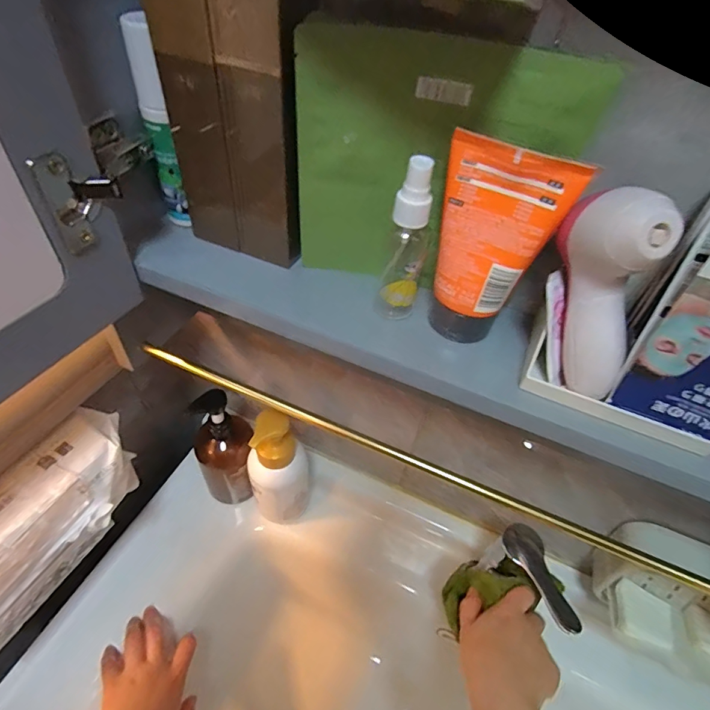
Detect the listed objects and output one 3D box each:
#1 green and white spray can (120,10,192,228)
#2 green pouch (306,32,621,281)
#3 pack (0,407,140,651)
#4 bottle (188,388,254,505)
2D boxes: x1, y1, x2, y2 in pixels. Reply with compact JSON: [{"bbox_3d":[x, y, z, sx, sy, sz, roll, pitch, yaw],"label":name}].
[{"bbox_3d":[-0.150,-0.169,0.334,0.020,0.145,0.020,-8,50,-14],"label":"green and white spray can"},{"bbox_3d":[0.048,-0.112,0.281,0.161,0.150,0.029,10,48,3],"label":"green pouch"},{"bbox_3d":[-0.313,0.176,0.427,0.075,0.106,0.239,22,49,13],"label":"pack"},{"bbox_3d":[-0.169,0.129,0.570,0.067,0.186,0.063,3,48,-4],"label":"bottle"}]

